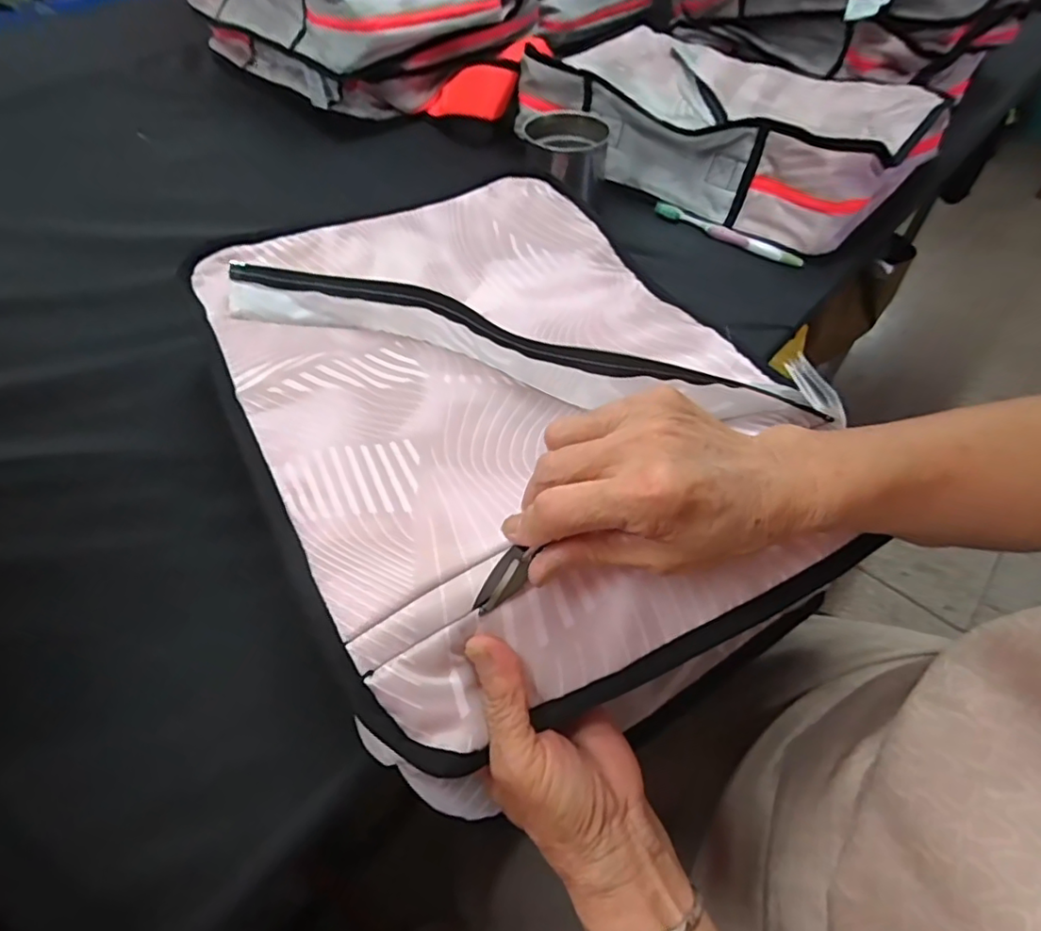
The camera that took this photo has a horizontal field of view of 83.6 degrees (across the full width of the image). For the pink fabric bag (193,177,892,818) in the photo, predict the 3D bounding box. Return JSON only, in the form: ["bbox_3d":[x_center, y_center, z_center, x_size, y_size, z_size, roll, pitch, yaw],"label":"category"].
[{"bbox_3d":[-0.011,-0.075,0.421,0.348,0.064,0.491,-24,56,-18],"label":"pink fabric bag"}]

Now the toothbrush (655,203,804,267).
[{"bbox_3d":[0.249,-0.284,0.709,0.192,0.009,0.018,36,60,24],"label":"toothbrush"}]

